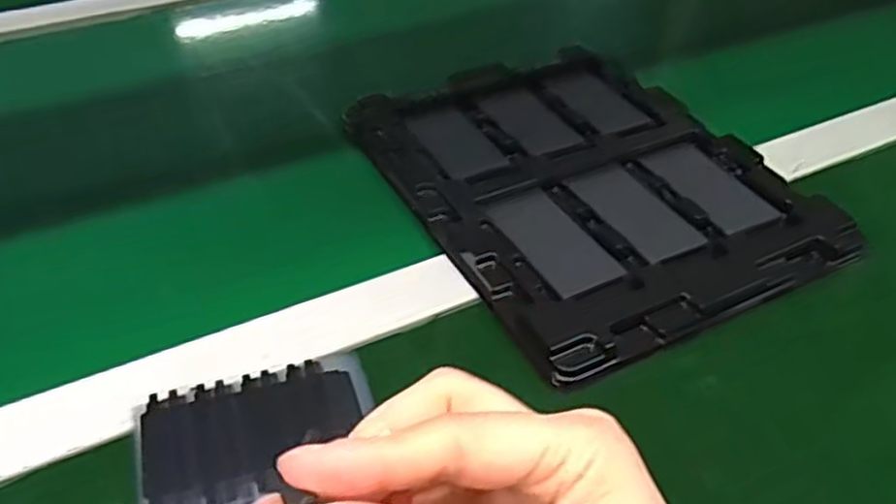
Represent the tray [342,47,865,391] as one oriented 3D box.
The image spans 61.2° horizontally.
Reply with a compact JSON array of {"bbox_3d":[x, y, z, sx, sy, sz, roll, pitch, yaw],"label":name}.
[{"bbox_3d":[0.084,-0.049,0.497,0.223,0.023,0.278,-19,45,-23],"label":"tray"}]

